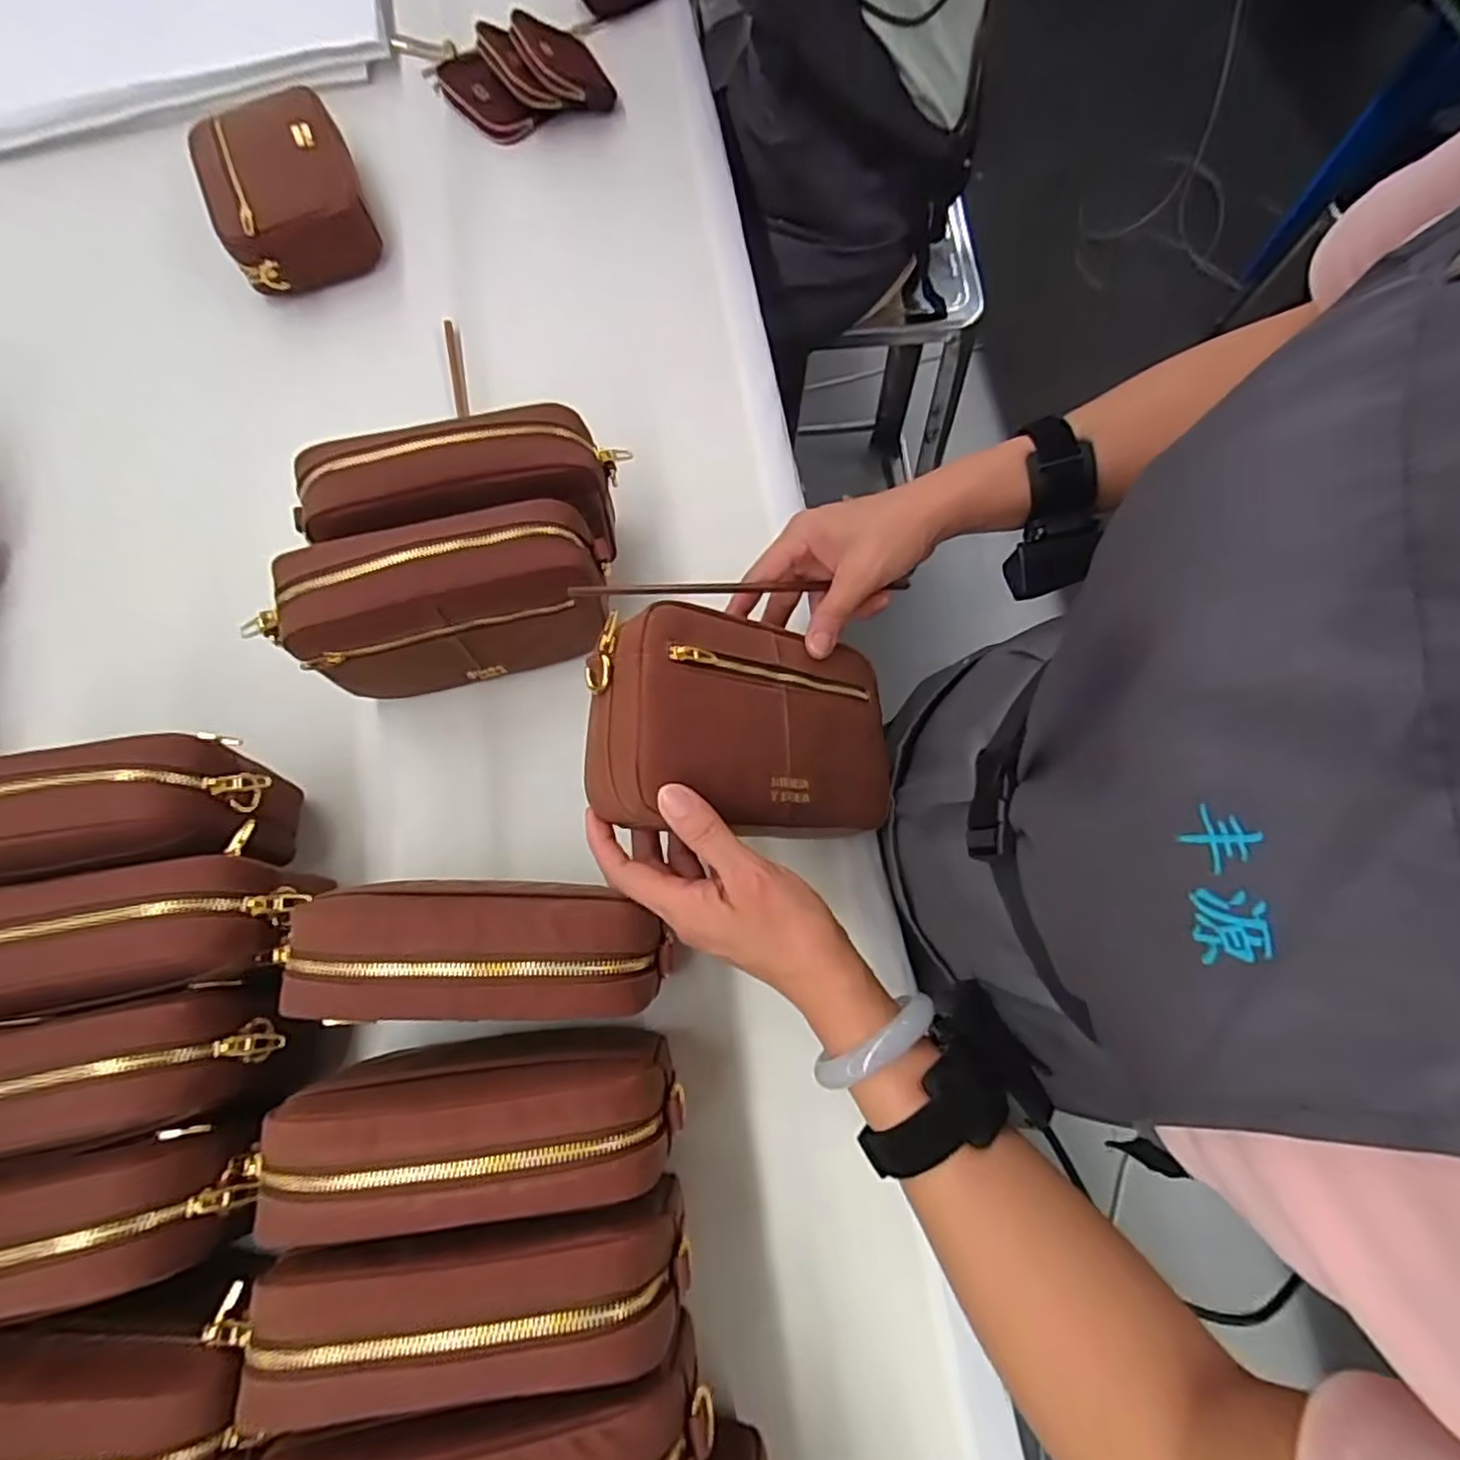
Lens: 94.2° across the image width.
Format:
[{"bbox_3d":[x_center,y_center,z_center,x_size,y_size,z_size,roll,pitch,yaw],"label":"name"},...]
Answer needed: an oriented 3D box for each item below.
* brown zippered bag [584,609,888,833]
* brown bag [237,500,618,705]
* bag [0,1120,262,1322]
[{"bbox_3d":[0.016,0.001,0.411,0.192,0.051,0.125,6,75,-35],"label":"brown zippered bag"},{"bbox_3d":[-0.184,-0.078,0.452,0.213,0.119,0.068,-15,73,-3],"label":"brown bag"},{"bbox_3d":[-0.334,0.240,0.324,0.198,0.055,0.068,-9,73,-2],"label":"bag"}]

